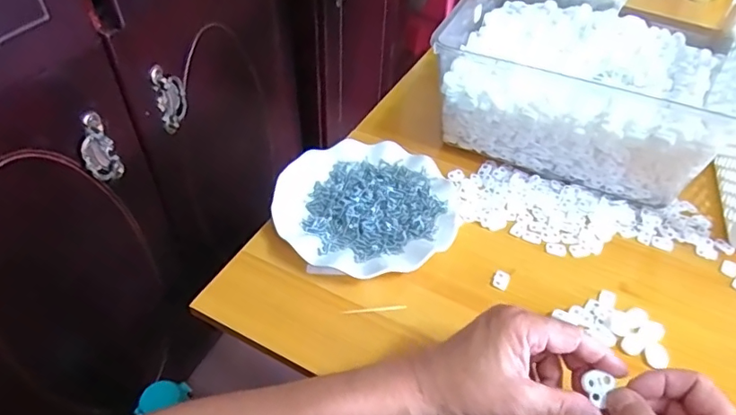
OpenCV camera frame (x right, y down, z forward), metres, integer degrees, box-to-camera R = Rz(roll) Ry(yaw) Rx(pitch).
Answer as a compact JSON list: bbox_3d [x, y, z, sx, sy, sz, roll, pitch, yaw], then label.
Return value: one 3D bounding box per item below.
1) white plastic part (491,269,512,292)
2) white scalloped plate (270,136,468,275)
[{"bbox_3d":[0.127,0.069,0.491,0.015,0.006,0.018,23,49,18],"label":"white plastic part"},{"bbox_3d":[-0.001,0.000,0.537,0.182,0.024,0.176,2,46,-2],"label":"white scalloped plate"}]

